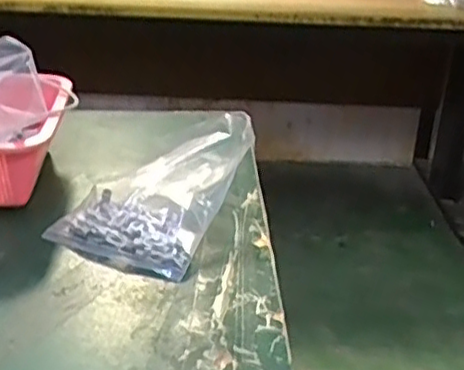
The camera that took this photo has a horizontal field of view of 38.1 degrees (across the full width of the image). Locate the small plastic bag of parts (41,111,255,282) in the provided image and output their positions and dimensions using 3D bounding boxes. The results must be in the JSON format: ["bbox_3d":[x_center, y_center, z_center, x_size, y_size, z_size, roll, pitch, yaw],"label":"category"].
[{"bbox_3d":[-0.064,-0.006,0.637,0.140,0.082,0.189,15,29,25],"label":"small plastic bag of parts"}]

